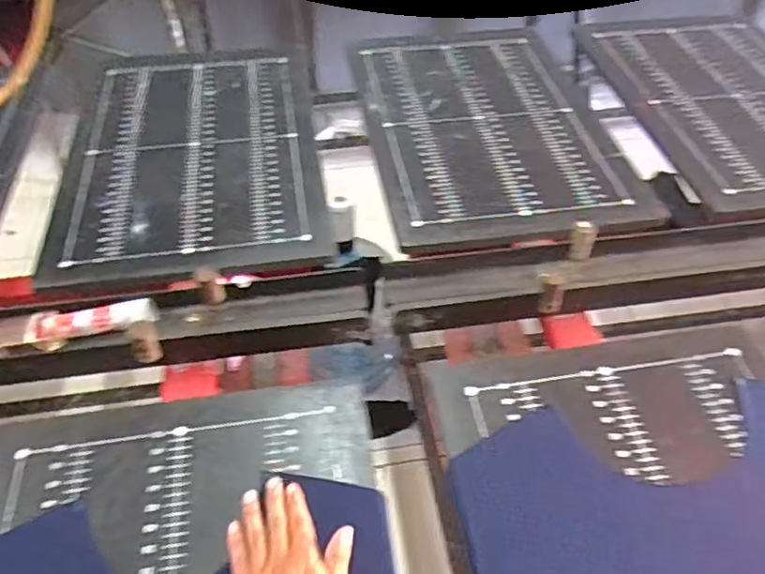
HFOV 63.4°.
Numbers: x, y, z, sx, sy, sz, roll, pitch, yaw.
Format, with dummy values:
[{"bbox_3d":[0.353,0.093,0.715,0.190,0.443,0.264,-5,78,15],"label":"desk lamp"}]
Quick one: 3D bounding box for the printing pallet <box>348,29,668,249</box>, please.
[{"bbox_3d":[0.177,-0.295,1.062,0.391,0.019,0.607,-6,48,-7],"label":"printing pallet"}]

